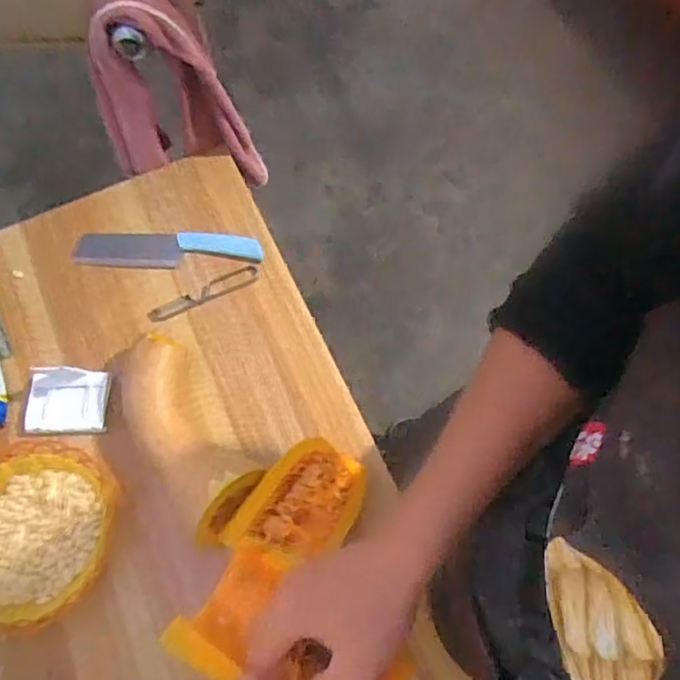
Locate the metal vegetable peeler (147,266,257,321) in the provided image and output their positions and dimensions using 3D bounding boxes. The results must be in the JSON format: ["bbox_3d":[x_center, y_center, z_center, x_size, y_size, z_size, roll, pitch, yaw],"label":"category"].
[{"bbox_3d":[-0.187,-0.064,0.860,0.154,0.009,0.029,-25,72,-8],"label":"metal vegetable peeler"}]

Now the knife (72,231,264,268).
[{"bbox_3d":[-0.239,-0.128,0.881,0.259,0.014,0.051,2,70,2],"label":"knife"}]

